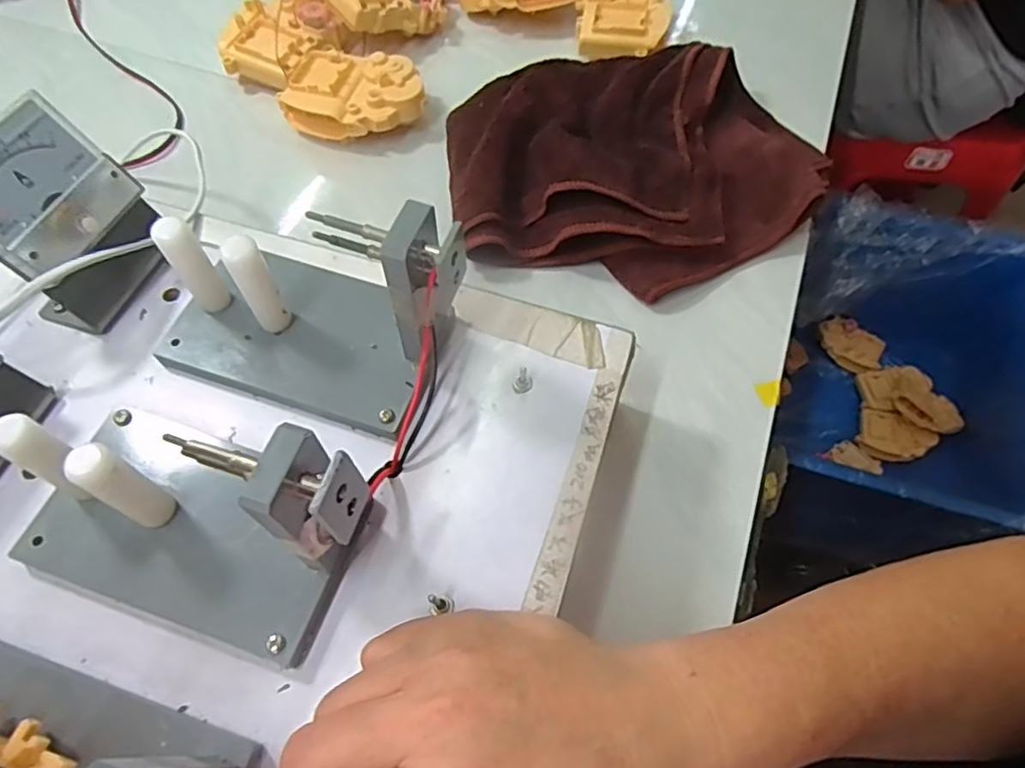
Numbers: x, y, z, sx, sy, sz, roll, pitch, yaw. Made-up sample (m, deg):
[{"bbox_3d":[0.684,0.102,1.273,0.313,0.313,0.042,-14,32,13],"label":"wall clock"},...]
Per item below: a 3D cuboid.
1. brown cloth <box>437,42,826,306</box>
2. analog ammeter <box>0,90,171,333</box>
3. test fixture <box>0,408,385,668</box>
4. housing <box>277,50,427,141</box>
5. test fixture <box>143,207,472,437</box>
[{"bbox_3d":[0.084,-0.144,0.424,0.246,0.051,0.179,-5,61,-3],"label":"brown cloth"},{"bbox_3d":[-0.198,-0.071,0.285,0.043,0.074,0.069,22,63,12],"label":"analog ammeter"},{"bbox_3d":[-0.115,0.042,0.221,0.130,0.081,0.067,17,62,9],"label":"test fixture"},{"bbox_3d":[-0.114,-0.204,0.465,0.097,0.040,0.063,17,62,9],"label":"housing"},{"bbox_3d":[-0.084,-0.040,0.270,0.132,0.087,0.083,16,62,9],"label":"test fixture"}]

